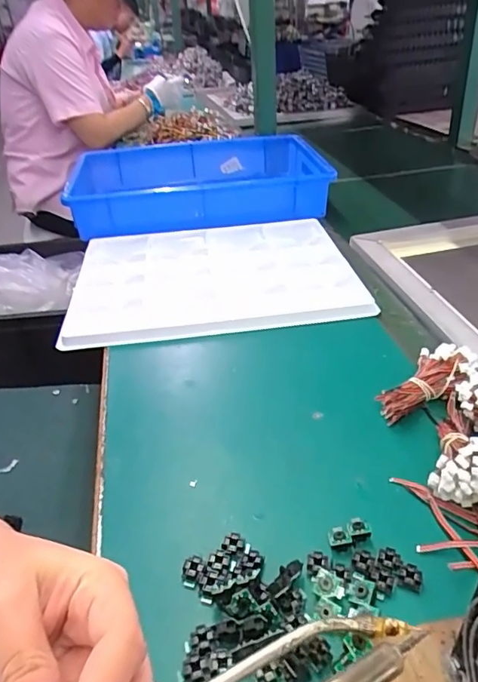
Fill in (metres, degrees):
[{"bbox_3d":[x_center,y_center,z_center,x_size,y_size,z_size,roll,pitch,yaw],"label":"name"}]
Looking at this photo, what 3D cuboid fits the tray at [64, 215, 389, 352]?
[{"bbox_3d":[-0.037,-0.092,0.675,0.355,0.023,0.278,-8,34,-4],"label":"tray"}]

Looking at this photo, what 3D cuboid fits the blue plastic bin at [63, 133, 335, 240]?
[{"bbox_3d":[-0.076,-0.291,0.902,0.419,0.073,0.327,-8,35,-5],"label":"blue plastic bin"}]

